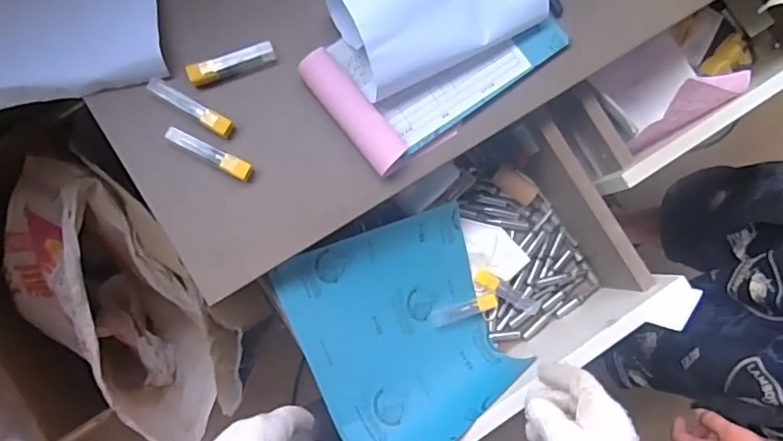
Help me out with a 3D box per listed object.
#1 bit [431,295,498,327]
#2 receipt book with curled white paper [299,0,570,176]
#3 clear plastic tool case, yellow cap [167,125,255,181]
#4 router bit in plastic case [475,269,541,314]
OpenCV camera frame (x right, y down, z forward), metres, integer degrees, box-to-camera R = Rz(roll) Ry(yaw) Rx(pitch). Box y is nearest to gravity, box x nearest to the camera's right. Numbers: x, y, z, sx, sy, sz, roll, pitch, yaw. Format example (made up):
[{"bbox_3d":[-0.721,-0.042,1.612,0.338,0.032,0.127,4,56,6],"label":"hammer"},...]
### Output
[{"bbox_3d":[0.092,0.113,0.666,0.093,0.011,0.019,-14,88,-21],"label":"bit"},{"bbox_3d":[0.047,-0.187,0.528,0.267,0.074,0.175,-32,89,-4],"label":"receipt book with curled white paper"},{"bbox_3d":[-0.181,-0.065,0.526,0.085,0.018,0.019,25,86,-1],"label":"clear plastic tool case, yellow cap"},{"bbox_3d":[0.150,0.094,0.685,0.097,0.016,0.019,33,85,-18],"label":"router bit in plastic case"}]

